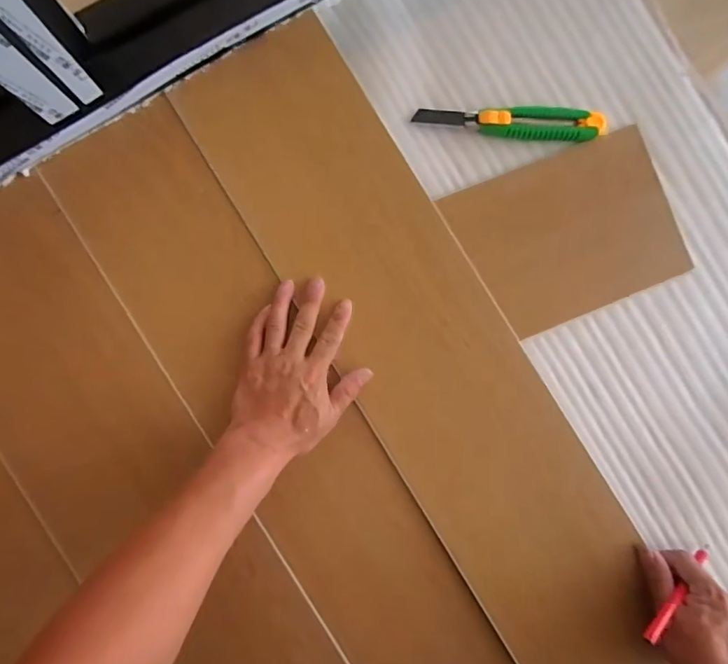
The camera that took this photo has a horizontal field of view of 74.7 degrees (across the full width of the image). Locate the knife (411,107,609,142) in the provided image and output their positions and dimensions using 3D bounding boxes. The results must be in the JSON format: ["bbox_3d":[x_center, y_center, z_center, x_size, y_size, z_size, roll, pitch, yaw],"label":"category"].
[{"bbox_3d":[0.162,-0.228,0.522,0.207,0.020,0.032,0,89,-4],"label":"knife"}]

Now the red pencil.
[{"bbox_3d":[0.324,0.262,0.486,0.165,0.015,0.013,-16,90,-38],"label":"red pencil"}]

